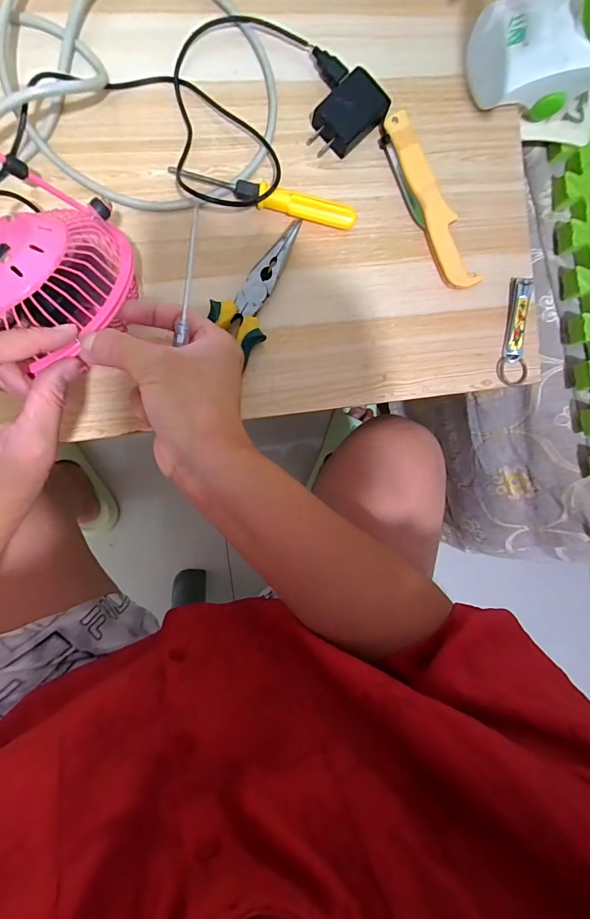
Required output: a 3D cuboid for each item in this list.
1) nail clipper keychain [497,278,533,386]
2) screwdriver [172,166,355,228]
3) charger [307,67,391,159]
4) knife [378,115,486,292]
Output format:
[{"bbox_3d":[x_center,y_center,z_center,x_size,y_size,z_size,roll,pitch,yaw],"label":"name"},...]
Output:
[{"bbox_3d":[0.207,-0.116,0.356,0.030,0.014,0.094,9,89,-5],"label":"nail clipper keychain"},{"bbox_3d":[-0.024,-0.214,0.323,0.151,0.022,0.017,9,89,-5],"label":"screwdriver"},{"bbox_3d":[0.044,-0.286,0.323,0.039,0.023,0.066,45,87,-4],"label":"charger"},{"bbox_3d":[0.117,-0.221,0.339,0.029,0.016,0.152,-27,92,-4],"label":"knife"}]

